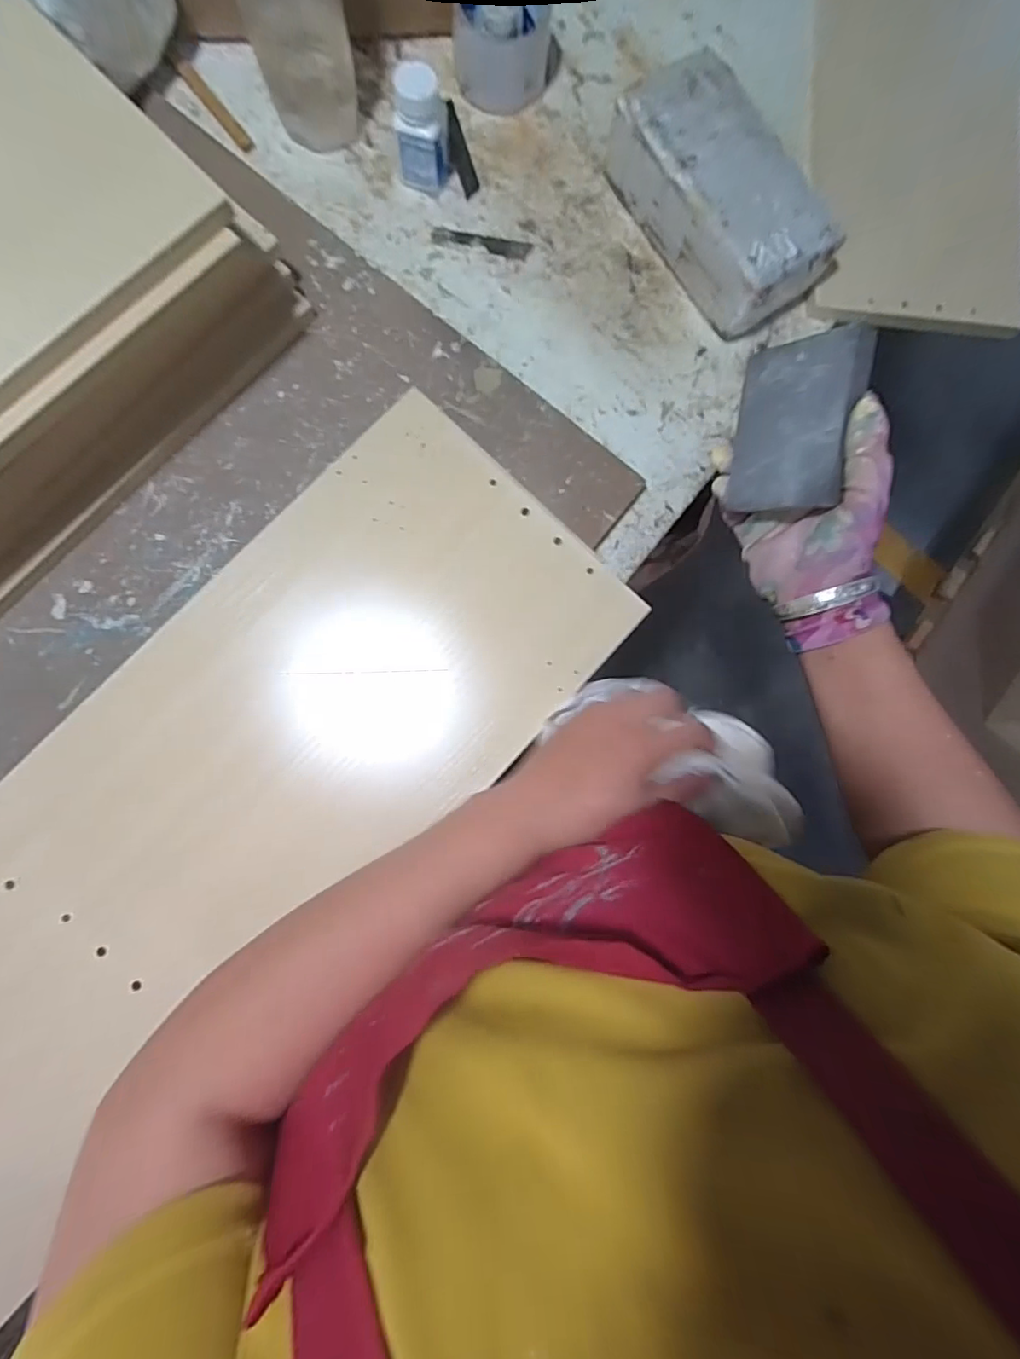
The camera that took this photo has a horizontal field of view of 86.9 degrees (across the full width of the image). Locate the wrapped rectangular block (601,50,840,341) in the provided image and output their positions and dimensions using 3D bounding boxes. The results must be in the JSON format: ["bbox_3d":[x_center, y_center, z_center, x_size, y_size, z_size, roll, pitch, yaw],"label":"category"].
[{"bbox_3d":[0.179,-0.413,0.467,0.102,0.072,0.206,-36,87,-8],"label":"wrapped rectangular block"}]

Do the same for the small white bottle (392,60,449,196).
[{"bbox_3d":[-0.075,-0.460,0.455,0.041,0.074,0.039,7,83,-3],"label":"small white bottle"}]

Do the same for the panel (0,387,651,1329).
[{"bbox_3d":[-0.255,0.150,0.358,0.243,0.021,0.778,43,85,0],"label":"panel"}]

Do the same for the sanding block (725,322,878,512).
[{"bbox_3d":[0.180,-0.161,0.344,0.017,0.070,0.099,-3,104,-33],"label":"sanding block"}]

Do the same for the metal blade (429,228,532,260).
[{"bbox_3d":[-0.026,-0.396,0.488,0.089,0.004,0.016,8,85,-4],"label":"metal blade"}]

